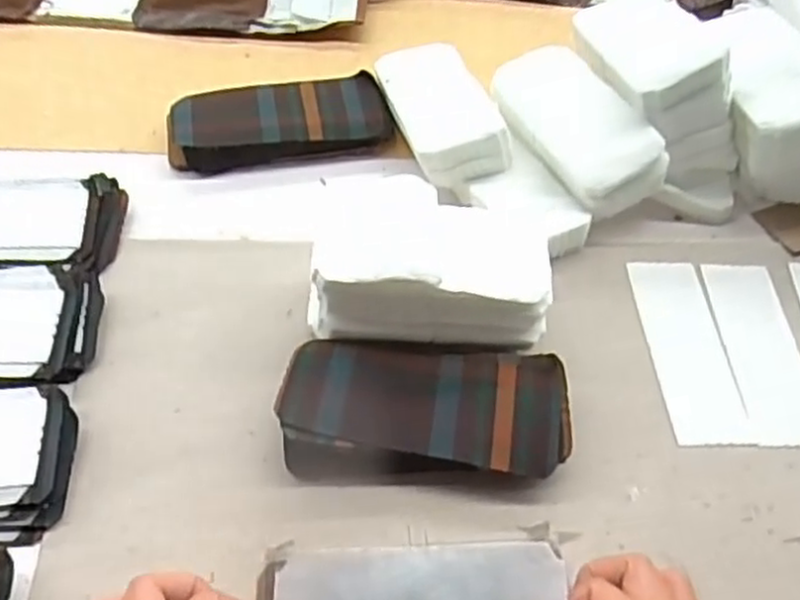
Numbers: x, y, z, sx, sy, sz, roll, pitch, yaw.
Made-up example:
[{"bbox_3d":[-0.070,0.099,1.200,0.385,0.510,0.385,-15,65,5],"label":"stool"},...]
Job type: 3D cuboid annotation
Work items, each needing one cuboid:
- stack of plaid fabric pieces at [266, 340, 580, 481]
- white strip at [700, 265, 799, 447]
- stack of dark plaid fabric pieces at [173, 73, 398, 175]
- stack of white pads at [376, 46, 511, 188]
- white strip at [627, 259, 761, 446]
[{"bbox_3d":[0.016,0.067,0.457,0.171,0.029,0.087,2,54,-4],"label":"stack of plaid fabric pieces"},{"bbox_3d":[0.254,0.034,0.517,0.054,0.004,0.146,1,54,-5],"label":"white strip"},{"bbox_3d":[-0.099,-0.145,0.606,0.174,0.025,0.073,-11,56,-13],"label":"stack of dark plaid fabric pieces"},{"bbox_3d":[0.030,-0.159,0.592,0.070,0.036,0.148,-13,57,-15],"label":"stack of white pads"},{"bbox_3d":[0.202,0.033,0.517,0.052,0.004,0.147,0,54,-5],"label":"white strip"}]

